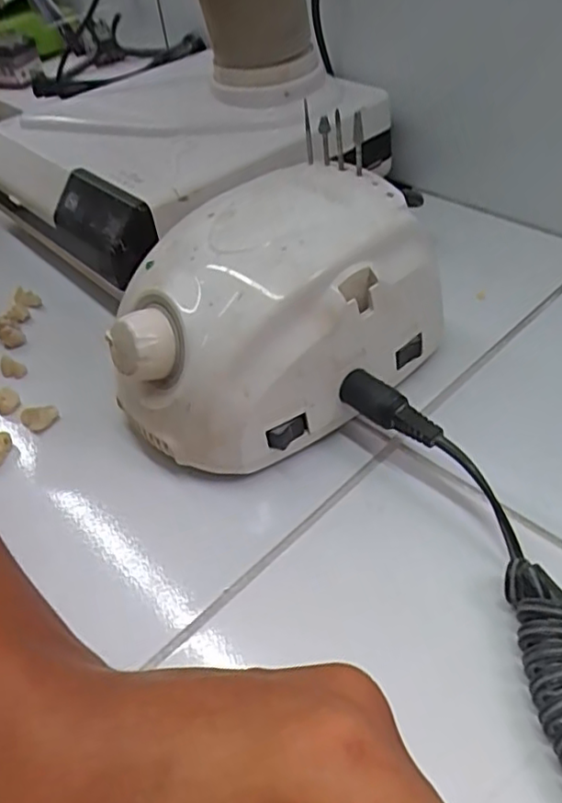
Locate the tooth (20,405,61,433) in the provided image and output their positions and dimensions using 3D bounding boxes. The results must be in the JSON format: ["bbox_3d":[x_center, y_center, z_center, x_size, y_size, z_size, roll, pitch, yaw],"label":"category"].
[{"bbox_3d":[-0.118,0.008,0.306,0.018,0.010,0.015,-21,46,-13],"label":"tooth"}]

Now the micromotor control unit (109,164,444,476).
[{"bbox_3d":[-0.006,-0.036,0.280,0.139,0.084,0.094,-33,50,-24],"label":"micromotor control unit"}]

